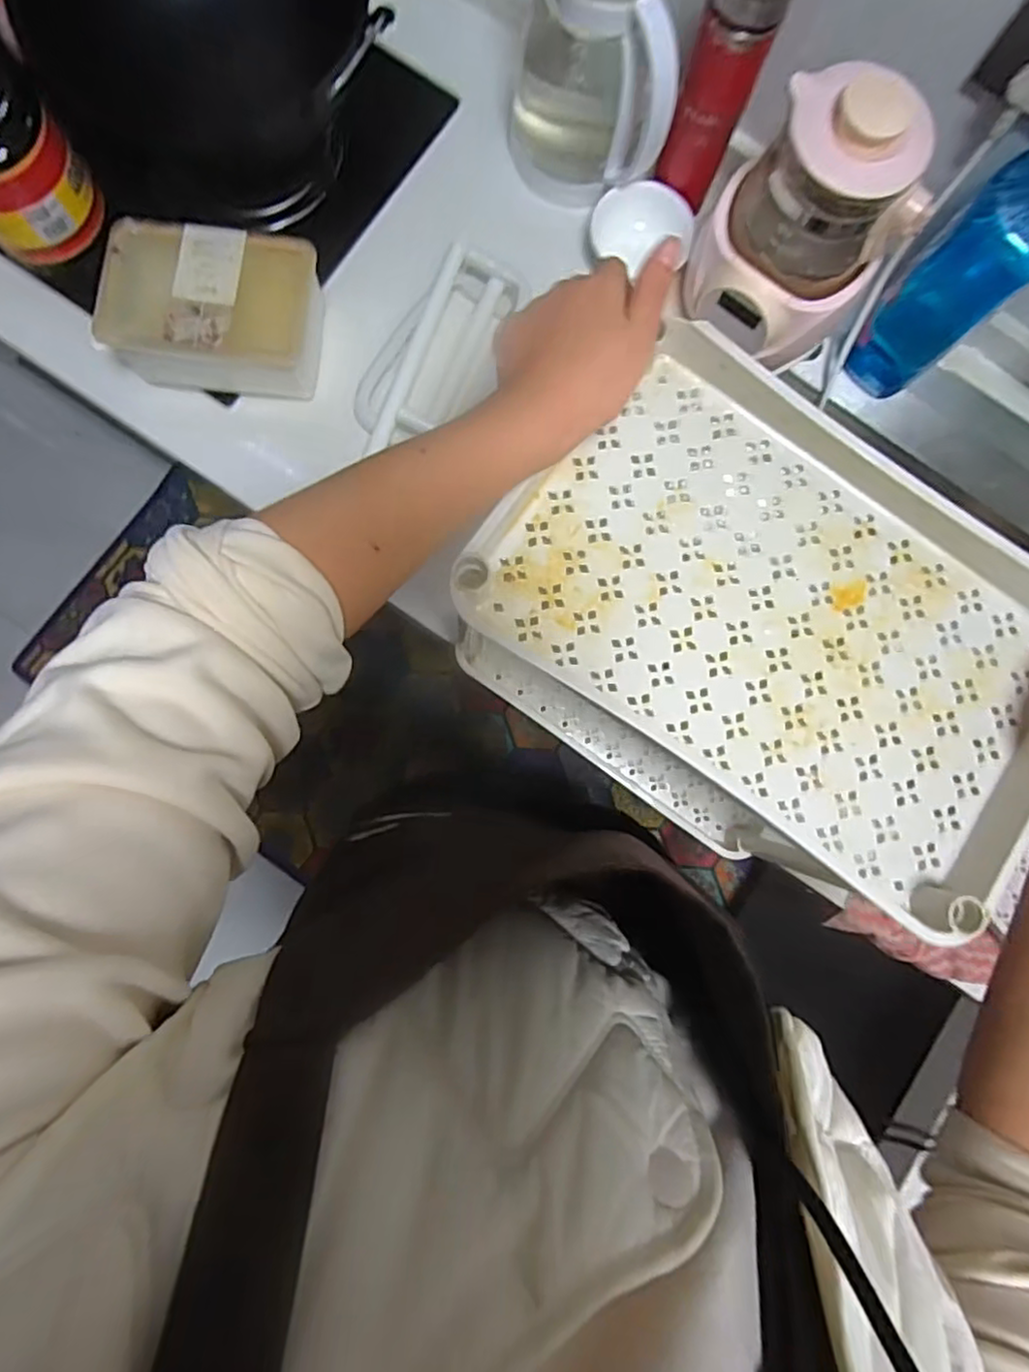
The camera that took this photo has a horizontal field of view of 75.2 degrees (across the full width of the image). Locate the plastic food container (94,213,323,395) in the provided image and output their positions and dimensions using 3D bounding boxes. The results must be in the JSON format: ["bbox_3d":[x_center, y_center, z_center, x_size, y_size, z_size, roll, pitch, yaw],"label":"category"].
[{"bbox_3d":[-0.278,-0.347,0.635,0.186,0.085,0.128,5,85,-4],"label":"plastic food container"}]

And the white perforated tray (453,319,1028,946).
[{"bbox_3d":[0.167,-0.044,0.399,0.339,0.041,0.245,36,84,-1],"label":"white perforated tray"}]

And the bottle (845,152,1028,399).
[{"bbox_3d":[0.403,-0.365,0.575,0.084,0.283,0.077,42,84,0],"label":"bottle"}]

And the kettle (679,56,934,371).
[{"bbox_3d":[0.247,-0.396,0.598,0.158,0.199,0.141,39,84,0],"label":"kettle"}]

